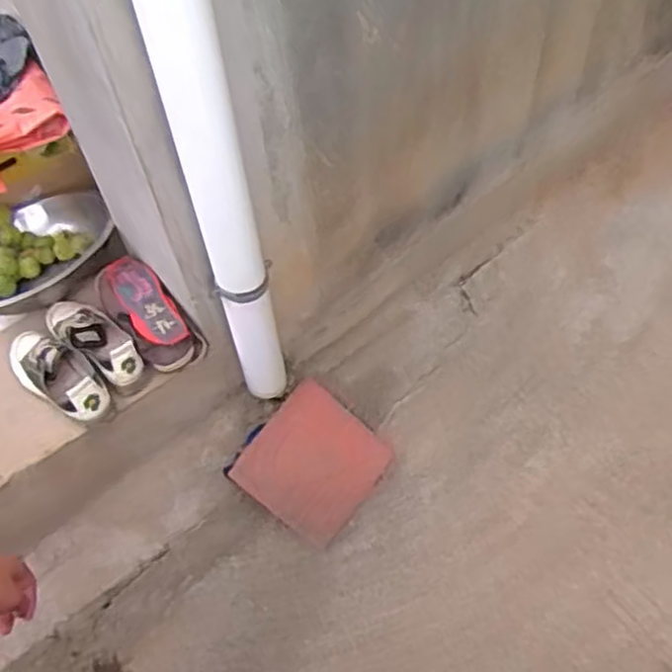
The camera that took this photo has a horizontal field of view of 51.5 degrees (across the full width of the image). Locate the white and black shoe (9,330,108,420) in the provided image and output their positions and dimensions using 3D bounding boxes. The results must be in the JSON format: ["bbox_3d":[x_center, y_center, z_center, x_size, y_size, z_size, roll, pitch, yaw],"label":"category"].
[{"bbox_3d":[-0.448,0.056,1.116,0.205,0.060,0.086,27,63,20],"label":"white and black shoe"}]

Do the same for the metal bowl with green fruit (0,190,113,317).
[{"bbox_3d":[-0.555,-0.152,1.265,0.306,0.105,0.259,-31,60,-15],"label":"metal bowl with green fruit"}]

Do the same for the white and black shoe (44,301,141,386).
[{"bbox_3d":[-0.404,-0.004,1.146,0.216,0.052,0.076,32,65,23],"label":"white and black shoe"}]

